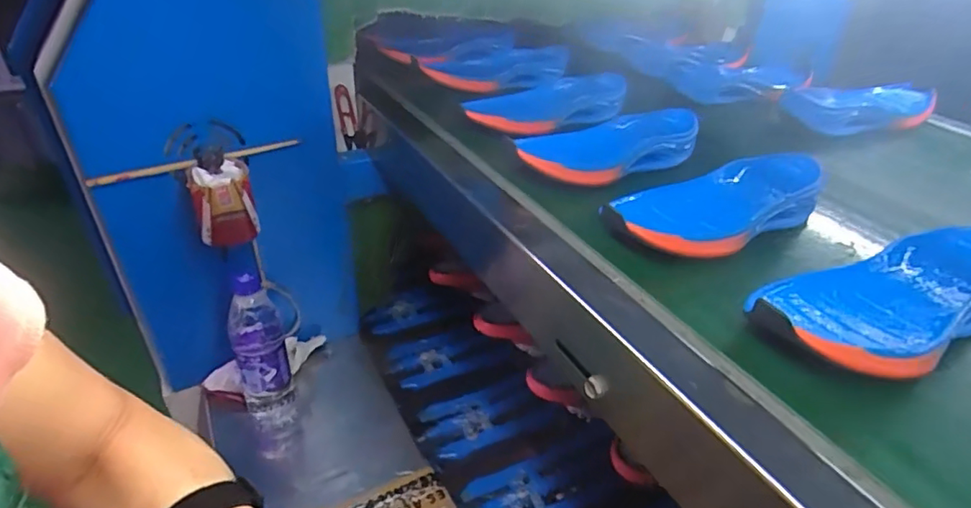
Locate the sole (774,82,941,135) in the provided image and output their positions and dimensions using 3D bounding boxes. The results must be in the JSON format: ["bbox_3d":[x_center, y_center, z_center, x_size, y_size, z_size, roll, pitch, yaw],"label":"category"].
[{"bbox_3d":[0.495,-0.194,0.719,0.204,0.040,0.084,-11,32,-12],"label":"sole"}]

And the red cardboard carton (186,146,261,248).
[{"bbox_3d":[-0.311,-0.064,0.656,0.066,0.102,0.067,-19,34,-22],"label":"red cardboard carton"}]

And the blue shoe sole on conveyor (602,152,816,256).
[{"bbox_3d":[0.210,-0.048,0.484,0.224,0.033,0.088,-17,34,-21],"label":"blue shoe sole on conveyor"}]

